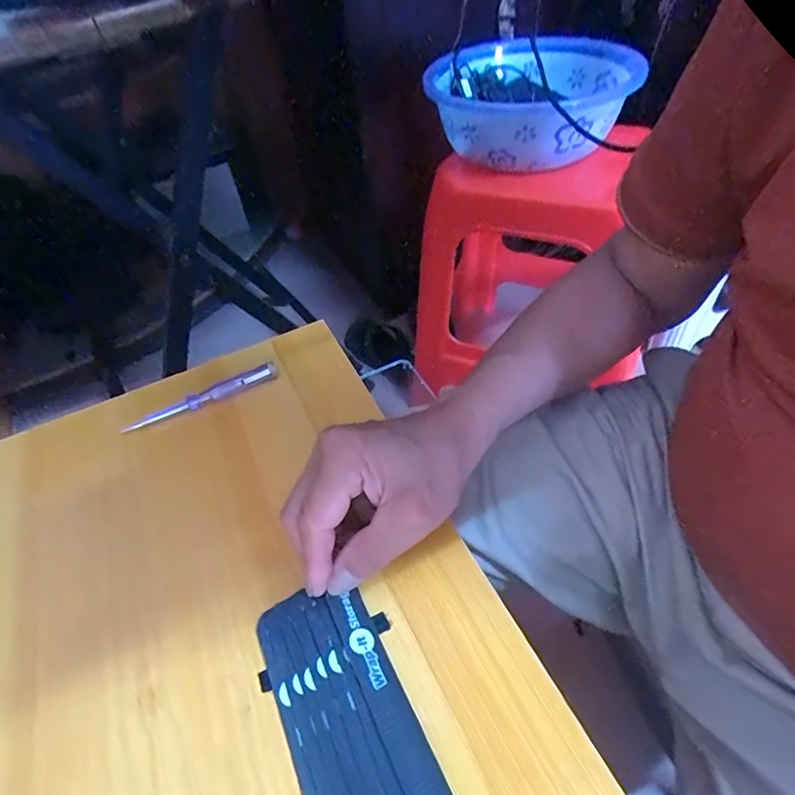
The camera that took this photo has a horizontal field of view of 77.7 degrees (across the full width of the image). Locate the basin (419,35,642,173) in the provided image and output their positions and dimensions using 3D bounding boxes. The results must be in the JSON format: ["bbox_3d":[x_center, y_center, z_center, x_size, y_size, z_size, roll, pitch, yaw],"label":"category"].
[{"bbox_3d":[0.197,-0.439,0.733,0.292,0.098,0.266,-3,47,3],"label":"basin"}]

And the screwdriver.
[{"bbox_3d":[-0.153,0.001,0.389,0.120,0.018,0.010,-25,50,-15],"label":"screwdriver"}]

